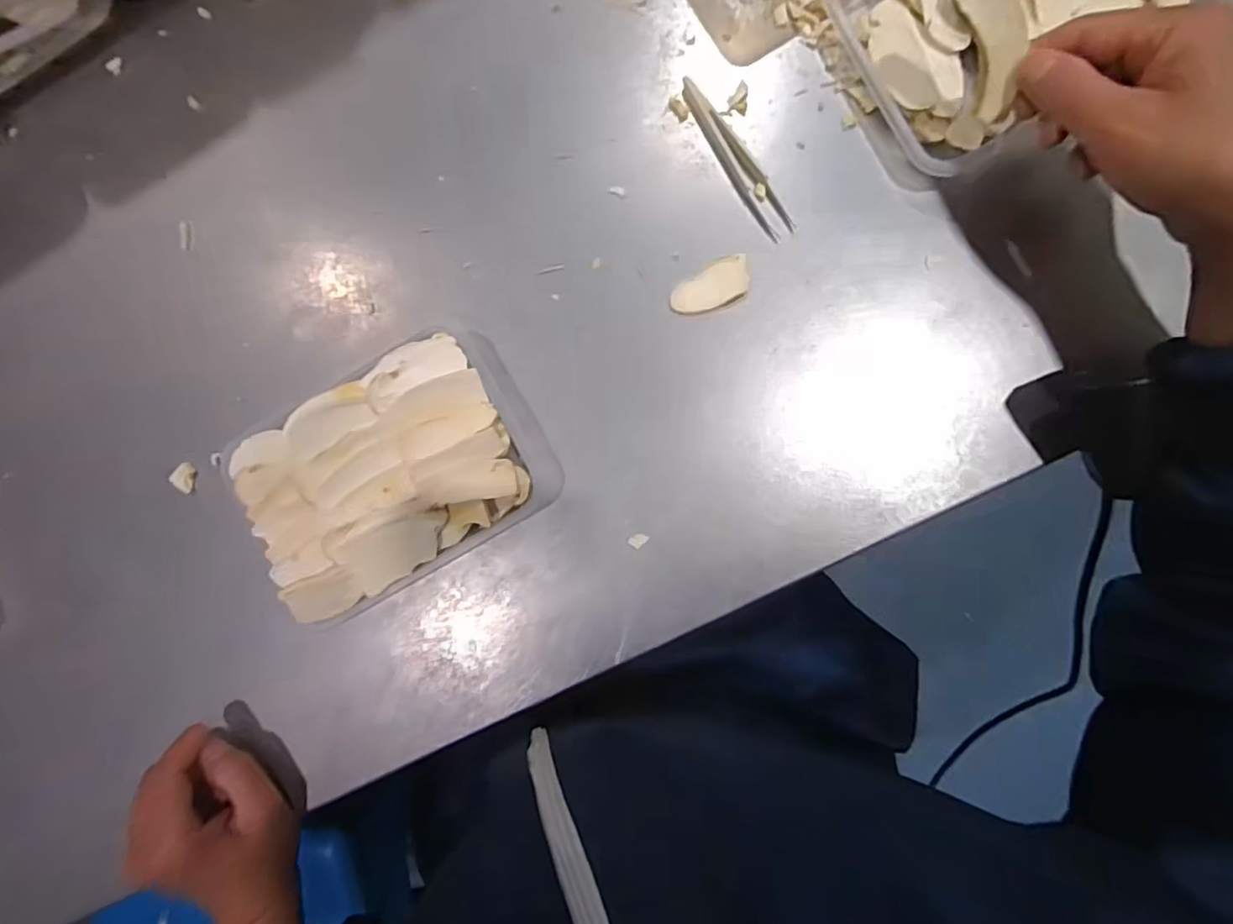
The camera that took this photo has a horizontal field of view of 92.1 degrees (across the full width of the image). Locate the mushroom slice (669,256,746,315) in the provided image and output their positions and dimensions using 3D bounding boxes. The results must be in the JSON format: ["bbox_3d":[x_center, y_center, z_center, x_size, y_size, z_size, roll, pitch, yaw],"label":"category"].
[{"bbox_3d":[0.057,-0.105,0.358,0.049,0.004,0.025,-25,87,5],"label":"mushroom slice"}]

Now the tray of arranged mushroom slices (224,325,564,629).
[{"bbox_3d":[-0.135,0.008,0.370,0.184,0.040,0.125,-28,87,4],"label":"tray of arranged mushroom slices"}]

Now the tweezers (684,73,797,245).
[{"bbox_3d":[0.070,-0.181,0.351,0.018,0.010,0.108,-33,87,4],"label":"tweezers"}]

